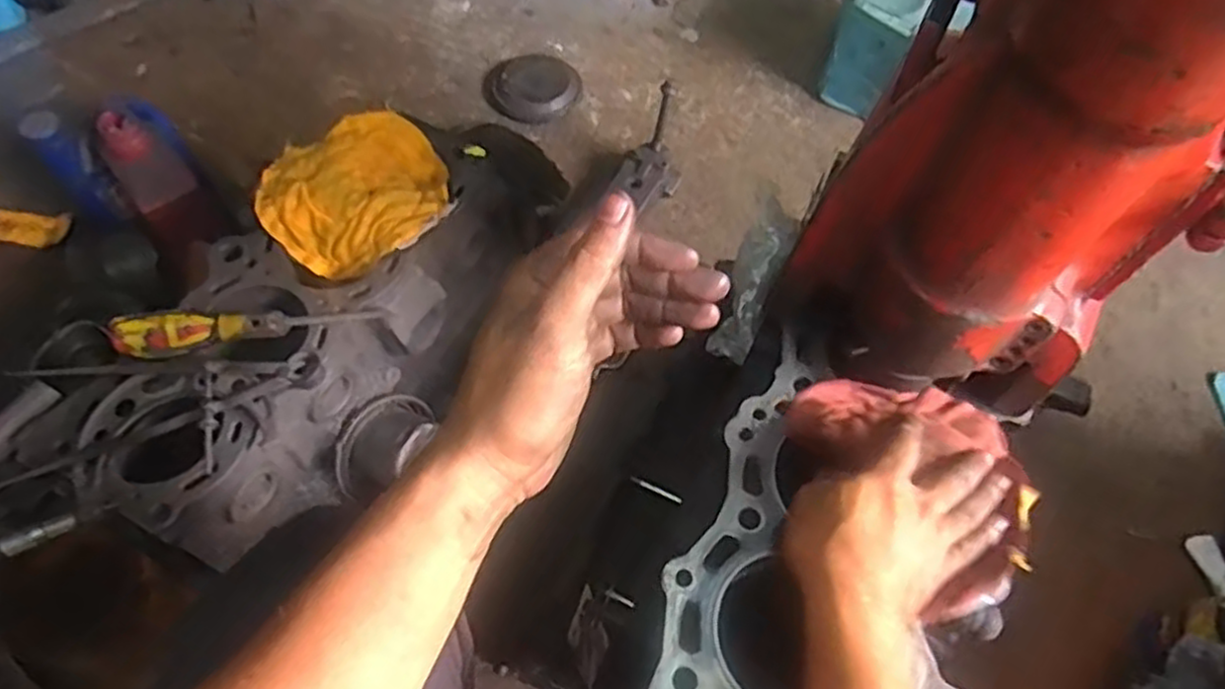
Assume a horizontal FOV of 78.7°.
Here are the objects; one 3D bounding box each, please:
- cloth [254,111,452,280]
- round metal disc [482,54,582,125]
[{"bbox_3d":[-0.220,-0.130,0.656,0.154,0.038,0.137,-36,68,-21],"label":"cloth"},{"bbox_3d":[-0.113,-0.379,1.090,0.128,0.029,0.129,1,61,-2],"label":"round metal disc"}]

